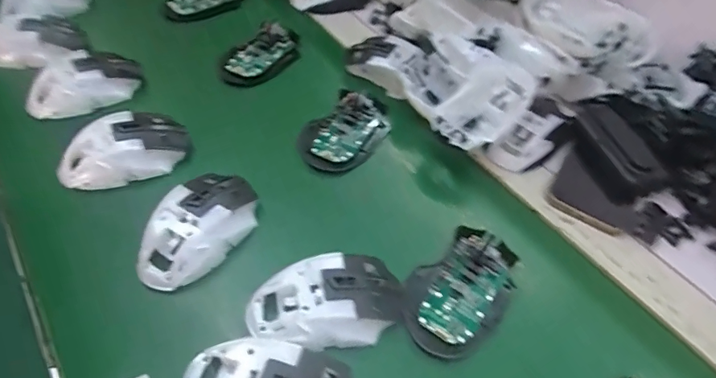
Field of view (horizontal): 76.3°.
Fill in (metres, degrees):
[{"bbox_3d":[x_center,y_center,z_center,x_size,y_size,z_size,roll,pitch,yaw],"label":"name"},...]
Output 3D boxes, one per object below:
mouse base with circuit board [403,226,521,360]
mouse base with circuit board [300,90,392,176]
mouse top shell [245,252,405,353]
[{"bbox_3d":[0.085,0.082,0.367,0.111,0.024,0.073,-35,60,-24],"label":"mouse base with circuit board"},{"bbox_3d":[-0.012,-0.062,0.479,0.074,0.032,0.107,26,57,18],"label":"mouse base with circuit board"},{"bbox_3d":[-0.024,0.086,0.342,0.114,0.033,0.063,-12,54,-10],"label":"mouse top shell"}]

